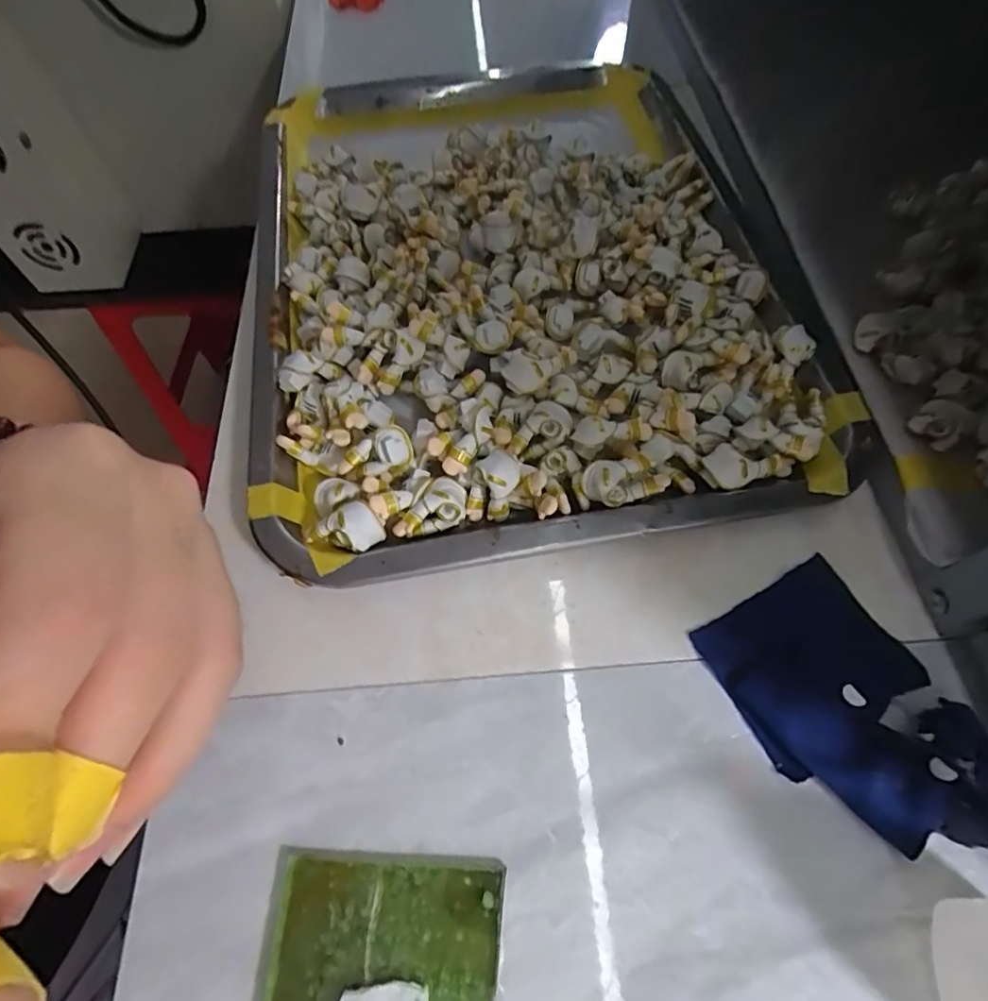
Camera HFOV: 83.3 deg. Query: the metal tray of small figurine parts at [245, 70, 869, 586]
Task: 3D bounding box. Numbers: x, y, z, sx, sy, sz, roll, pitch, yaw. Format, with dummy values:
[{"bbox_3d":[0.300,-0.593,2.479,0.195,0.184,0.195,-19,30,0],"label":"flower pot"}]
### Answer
[{"bbox_3d":[0.008,-0.122,0.295,0.258,0.041,0.323,-10,59,-3],"label":"metal tray of small figurine parts"}]

